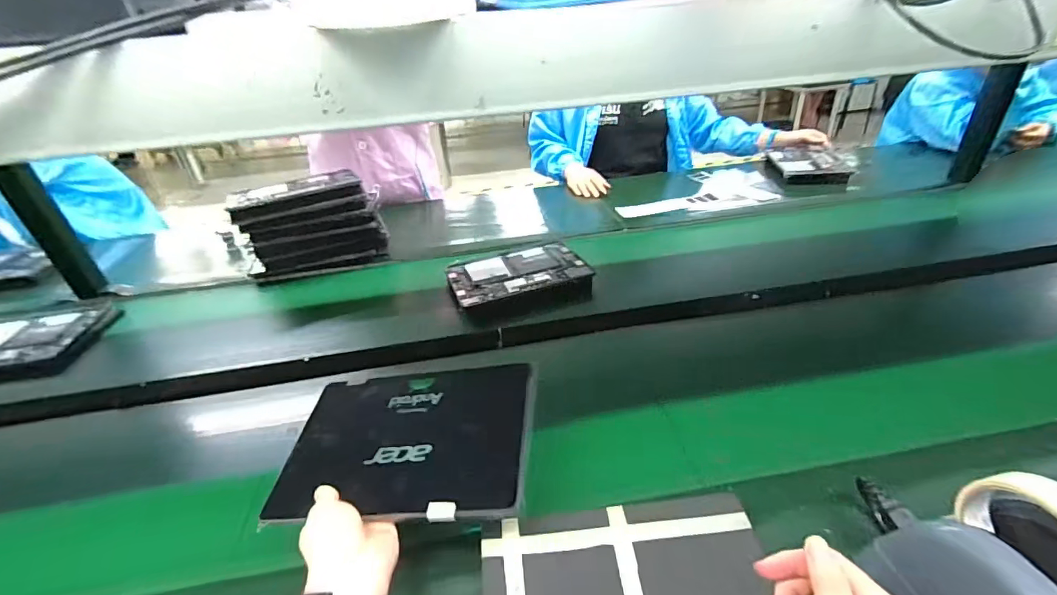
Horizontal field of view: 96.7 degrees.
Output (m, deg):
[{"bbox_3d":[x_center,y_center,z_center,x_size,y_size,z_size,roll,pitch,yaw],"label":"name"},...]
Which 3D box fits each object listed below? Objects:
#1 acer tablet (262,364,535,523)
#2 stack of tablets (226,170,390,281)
[{"bbox_3d":[-0.121,0.142,0.475,0.249,0.013,0.162,-5,41,10],"label":"acer tablet"},{"bbox_3d":[-0.453,-0.166,1.011,0.266,0.176,0.167,-11,33,-10],"label":"stack of tablets"}]

